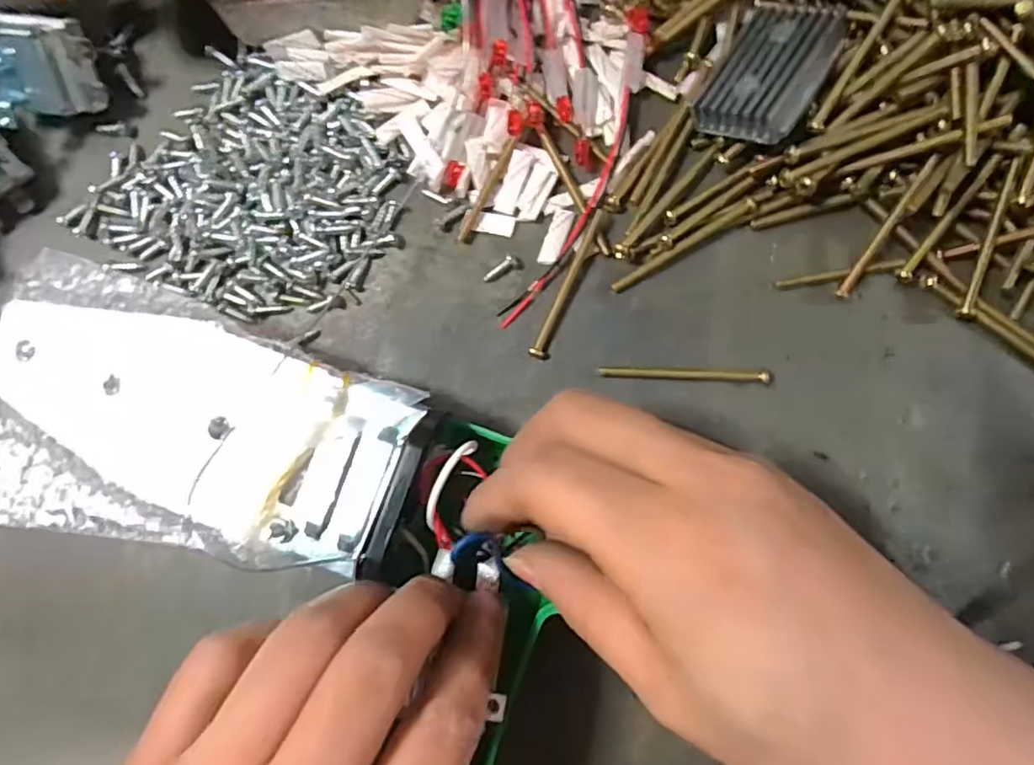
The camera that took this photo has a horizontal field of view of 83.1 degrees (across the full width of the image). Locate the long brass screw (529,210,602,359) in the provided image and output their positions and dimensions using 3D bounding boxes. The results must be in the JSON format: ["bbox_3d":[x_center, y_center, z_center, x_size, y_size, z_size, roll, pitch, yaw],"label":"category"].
[{"bbox_3d":[0.019,-0.035,0.210,0.006,0.006,0.056,24,87,5],"label":"long brass screw"}]

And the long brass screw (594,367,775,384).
[{"bbox_3d":[0.060,-0.003,0.206,0.060,0.007,0.005,1,86,4],"label":"long brass screw"}]

